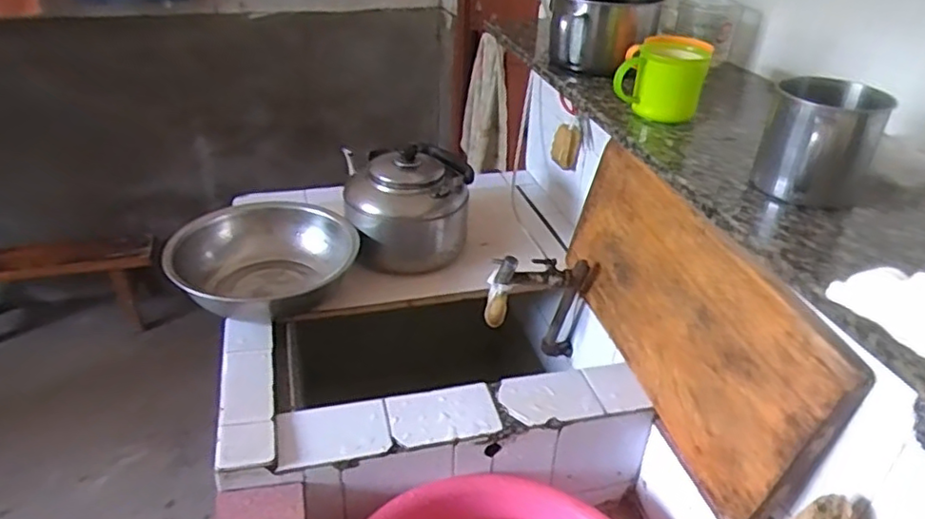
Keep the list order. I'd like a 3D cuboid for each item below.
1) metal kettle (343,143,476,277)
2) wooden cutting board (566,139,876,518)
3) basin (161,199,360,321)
[{"bbox_3d":[-0.104,-0.105,1.194,0.220,0.185,0.205,-3,33,-8],"label":"metal kettle"},{"bbox_3d":[0.296,0.065,0.923,0.033,0.282,0.560,3,30,-19],"label":"wooden cutting board"},{"bbox_3d":[-0.341,0.001,1.103,0.276,0.099,0.276,2,32,-1],"label":"basin"}]

